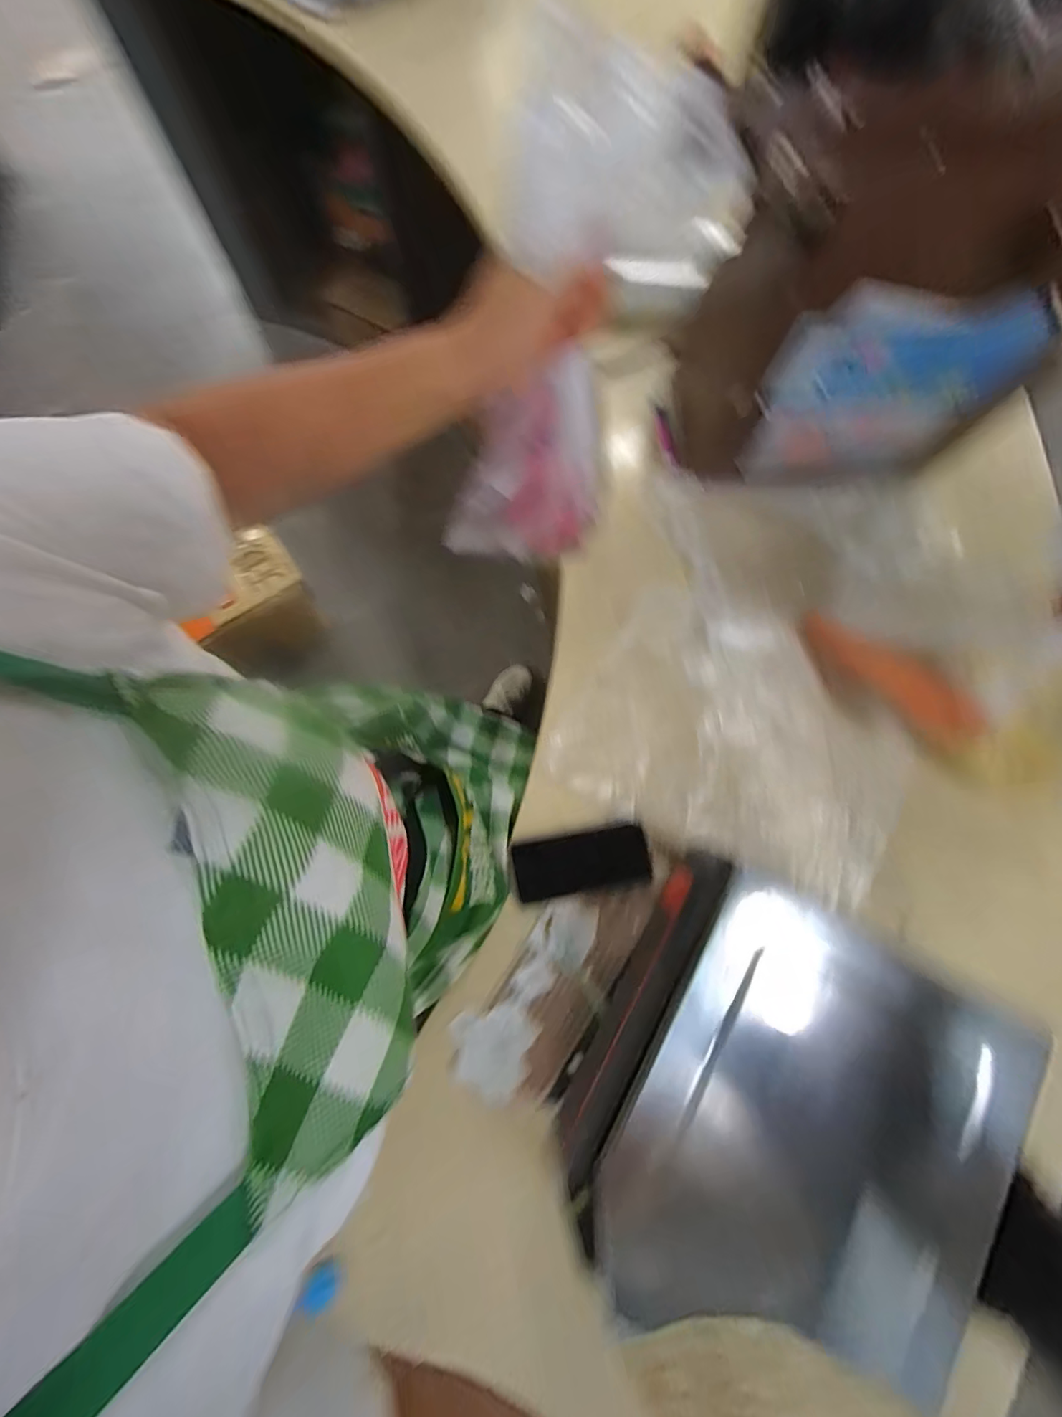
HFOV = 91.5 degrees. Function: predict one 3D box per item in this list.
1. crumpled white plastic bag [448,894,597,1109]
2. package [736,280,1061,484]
[{"bbox_3d":[-0.006,0.312,0.574,0.084,0.010,0.221,34,80,4],"label":"crumpled white plastic bag"},{"bbox_3d":[0.364,-0.321,0.557,0.242,0.253,0.026,4,79,-1],"label":"package"}]

